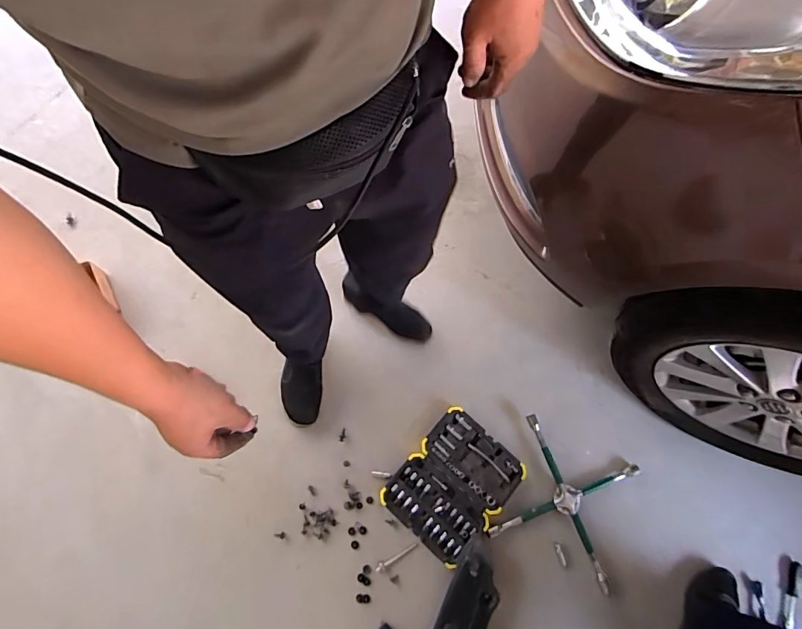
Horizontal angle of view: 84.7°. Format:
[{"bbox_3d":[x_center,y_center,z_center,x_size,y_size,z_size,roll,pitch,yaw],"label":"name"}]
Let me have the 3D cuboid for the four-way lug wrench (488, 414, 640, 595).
[{"bbox_3d":[0.452,0.497,1.183,0.355,0.040,0.344,25,71,3],"label":"four-way lug wrench"}]

